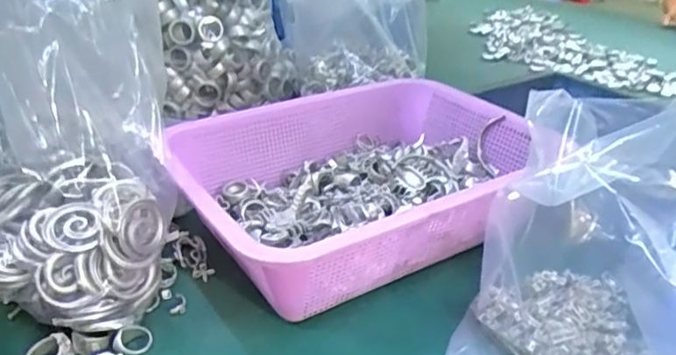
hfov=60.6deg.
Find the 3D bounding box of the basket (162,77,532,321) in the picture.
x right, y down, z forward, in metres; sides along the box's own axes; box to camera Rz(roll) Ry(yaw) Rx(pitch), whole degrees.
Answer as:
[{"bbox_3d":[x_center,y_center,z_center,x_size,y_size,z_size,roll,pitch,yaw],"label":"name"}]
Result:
[{"bbox_3d":[0.023,0.002,0.491,0.312,0.079,0.229,-19,35,-30],"label":"basket"}]

